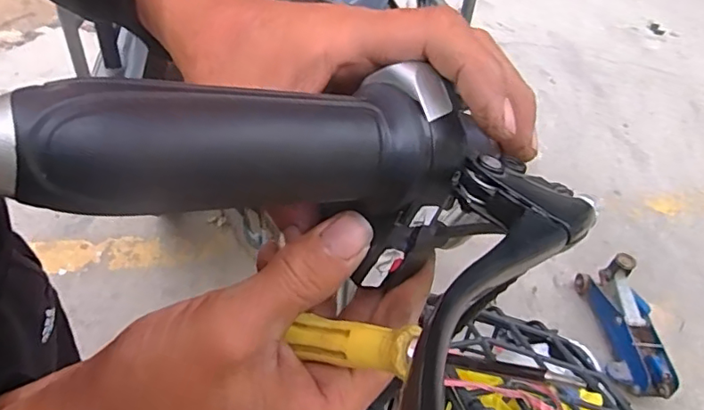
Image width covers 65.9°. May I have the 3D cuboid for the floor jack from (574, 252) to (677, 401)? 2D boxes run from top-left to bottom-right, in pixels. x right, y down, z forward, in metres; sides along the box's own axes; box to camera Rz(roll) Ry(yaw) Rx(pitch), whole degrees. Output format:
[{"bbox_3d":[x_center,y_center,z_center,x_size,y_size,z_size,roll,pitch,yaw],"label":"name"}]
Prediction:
[{"bbox_3d":[0.719,0.319,1.425,0.123,0.188,0.398,8,46,-1],"label":"floor jack"}]

